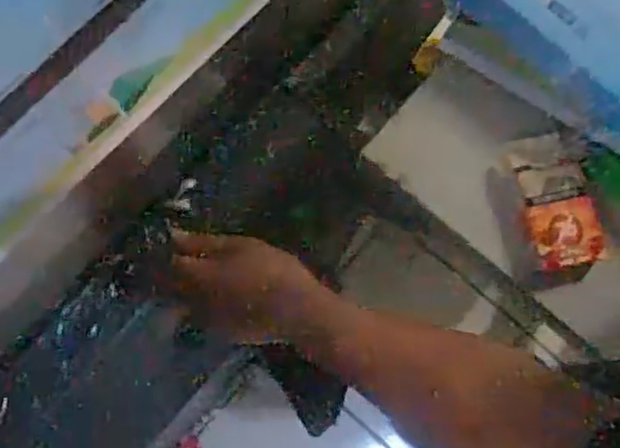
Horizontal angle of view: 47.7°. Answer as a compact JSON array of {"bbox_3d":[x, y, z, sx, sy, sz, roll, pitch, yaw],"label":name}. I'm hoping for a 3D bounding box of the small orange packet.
[{"bbox_3d":[0.197,0.006,0.540,0.055,0.007,0.051,-8,77,-7],"label":"small orange packet"}]

